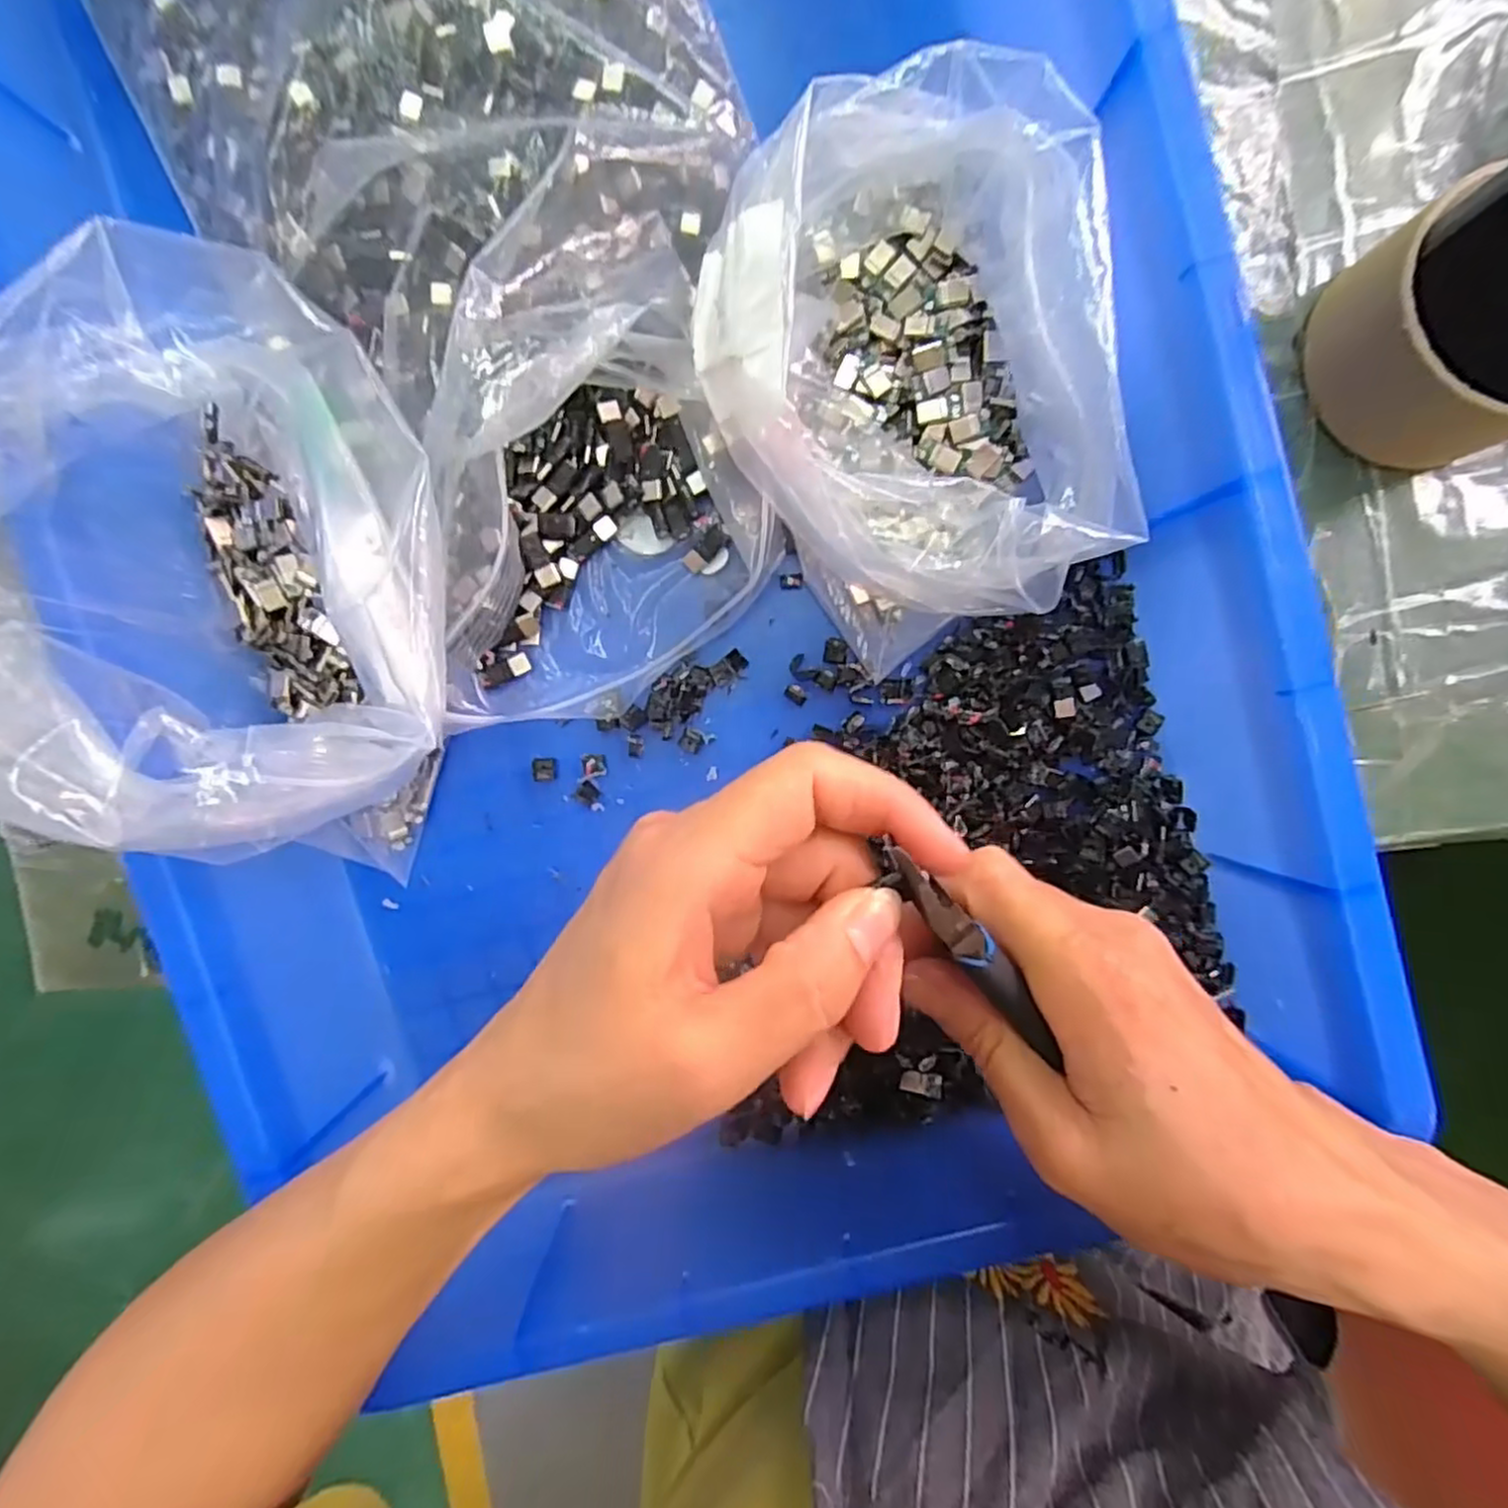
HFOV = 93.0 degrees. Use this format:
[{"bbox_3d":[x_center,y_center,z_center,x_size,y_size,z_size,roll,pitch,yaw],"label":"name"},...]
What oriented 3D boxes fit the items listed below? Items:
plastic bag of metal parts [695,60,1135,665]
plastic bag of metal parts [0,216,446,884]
[{"bbox_3d":[0.051,-0.116,0.235,0.119,0.066,0.163,-16,99,0],"label":"plastic bag of metal parts"},{"bbox_3d":[-0.163,-0.056,0.213,0.109,0.115,0.149,-2,98,-2],"label":"plastic bag of metal parts"}]

